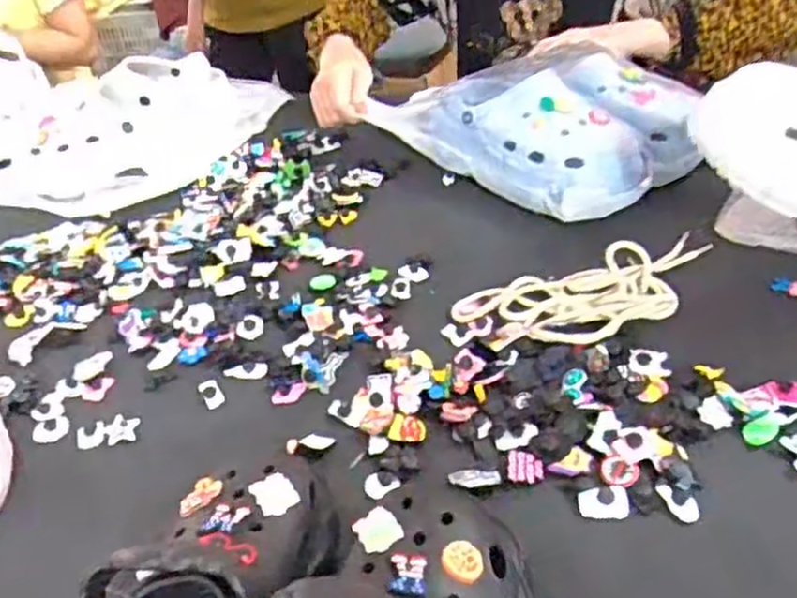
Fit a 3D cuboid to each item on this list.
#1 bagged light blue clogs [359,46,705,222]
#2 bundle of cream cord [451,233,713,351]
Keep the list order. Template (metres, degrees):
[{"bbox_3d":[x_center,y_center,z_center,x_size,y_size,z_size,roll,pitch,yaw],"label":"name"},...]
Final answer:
[{"bbox_3d":[0.142,-0.204,0.834,0.178,0.094,0.322,-30,43,-27],"label":"bagged light blue clogs"},{"bbox_3d":[0.178,-0.009,0.651,0.243,0.019,0.102,-14,38,-8],"label":"bundle of cream cord"}]

